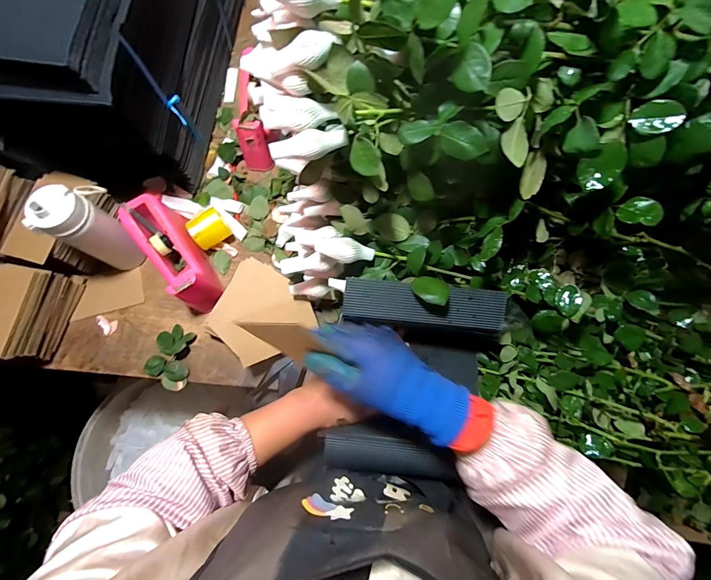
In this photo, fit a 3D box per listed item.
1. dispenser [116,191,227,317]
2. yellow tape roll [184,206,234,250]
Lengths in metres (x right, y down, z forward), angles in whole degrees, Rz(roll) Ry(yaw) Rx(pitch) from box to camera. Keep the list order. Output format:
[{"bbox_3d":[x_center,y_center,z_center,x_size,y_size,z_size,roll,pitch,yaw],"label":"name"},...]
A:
[{"bbox_3d":[-0.310,-0.057,0.592,0.074,0.105,0.203,-36,80,-9],"label":"dispenser"},{"bbox_3d":[-0.271,-0.115,0.617,0.065,0.050,0.050,-38,80,-10],"label":"yellow tape roll"}]

